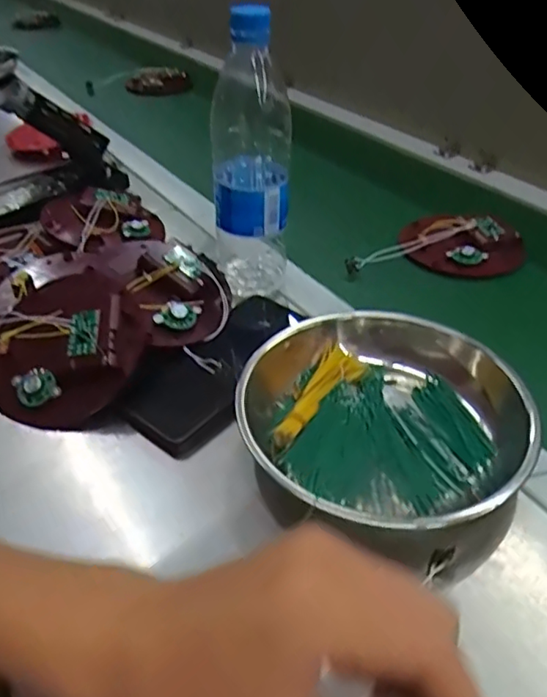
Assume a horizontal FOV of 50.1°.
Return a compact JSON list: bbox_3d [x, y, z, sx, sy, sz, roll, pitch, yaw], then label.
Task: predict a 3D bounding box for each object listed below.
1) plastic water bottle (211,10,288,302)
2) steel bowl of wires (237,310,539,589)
[{"bbox_3d":[-0.019,-0.146,0.471,0.064,0.215,0.053,-5,40,-5],"label":"plastic water bottle"},{"bbox_3d":[0.069,0.041,0.380,0.179,0.062,0.178,-1,39,1],"label":"steel bowl of wires"}]

